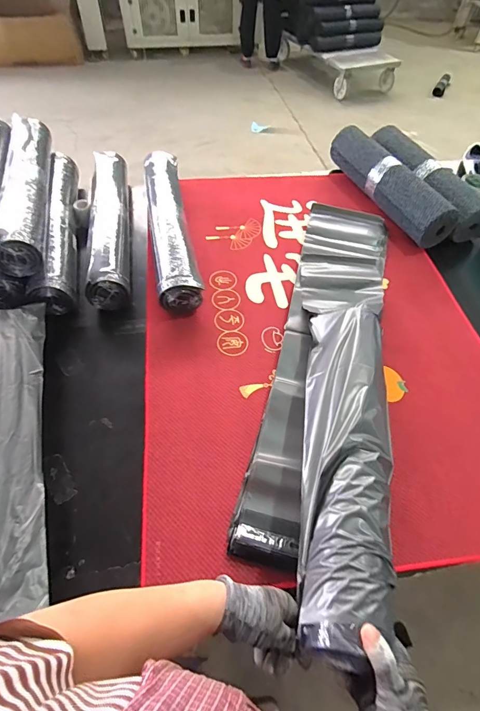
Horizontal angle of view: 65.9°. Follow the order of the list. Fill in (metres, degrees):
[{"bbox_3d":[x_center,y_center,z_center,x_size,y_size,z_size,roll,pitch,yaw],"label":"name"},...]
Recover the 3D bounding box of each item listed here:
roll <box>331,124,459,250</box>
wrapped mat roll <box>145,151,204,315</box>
[{"bbox_3d":[0.437,-0.517,1.114,0.104,0.127,0.469,-23,59,-18],"label":"roll"},{"bbox_3d":[-0.198,-0.354,1.035,0.106,0.127,0.568,-9,56,-9],"label":"wrapped mat roll"}]

